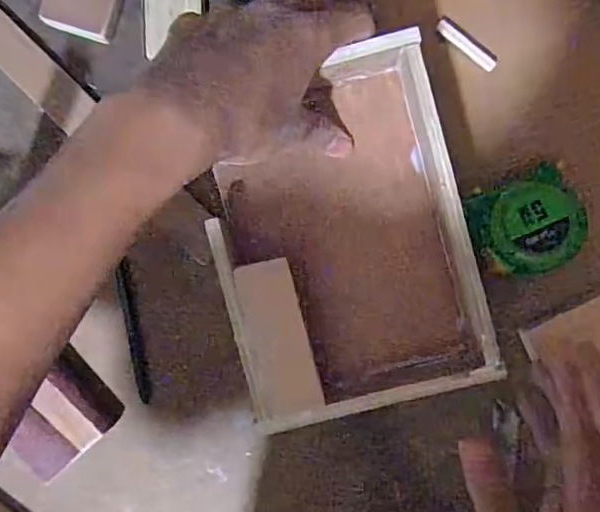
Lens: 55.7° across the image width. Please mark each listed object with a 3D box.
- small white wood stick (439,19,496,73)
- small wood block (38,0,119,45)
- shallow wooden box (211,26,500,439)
[{"bbox_3d":[0.118,-0.149,0.401,0.049,0.005,0.011,40,93,1],"label":"small white wood stick"},{"bbox_3d":[-0.155,-0.180,0.405,0.049,0.020,0.047,15,92,2],"label":"small wood block"},{"bbox_3d":[0.023,-0.011,0.338,0.138,0.049,0.194,-14,91,3],"label":"shallow wooden box"}]

